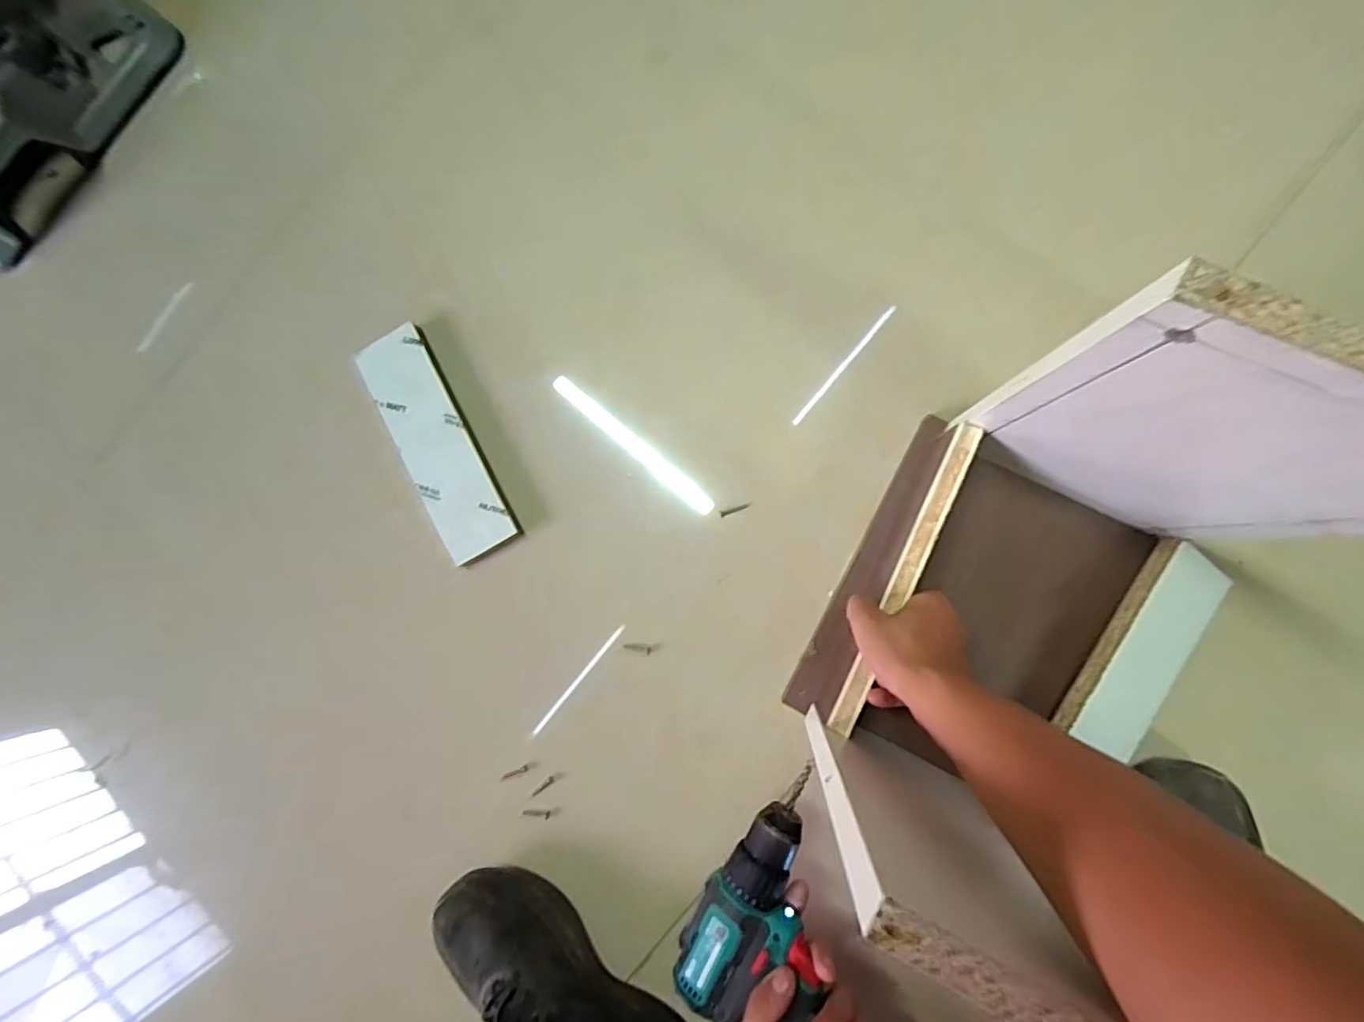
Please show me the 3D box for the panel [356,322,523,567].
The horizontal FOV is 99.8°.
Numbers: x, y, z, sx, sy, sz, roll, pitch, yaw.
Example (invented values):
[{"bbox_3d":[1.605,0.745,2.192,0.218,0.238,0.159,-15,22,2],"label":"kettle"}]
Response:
[{"bbox_3d":[-0.252,-0.068,0.577,0.074,0.016,0.246,-29,83,4],"label":"panel"}]

